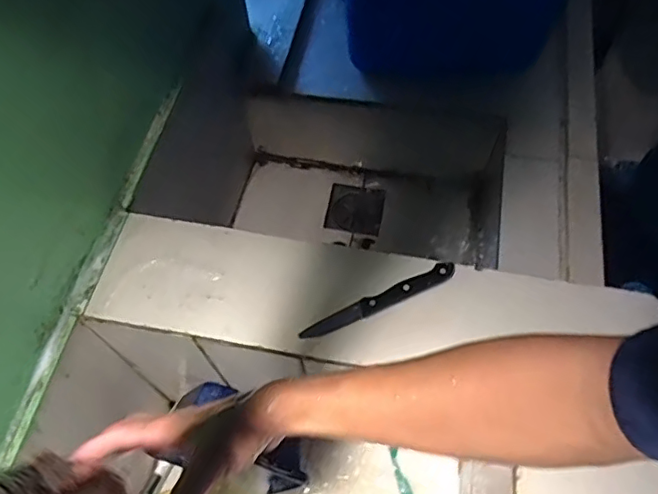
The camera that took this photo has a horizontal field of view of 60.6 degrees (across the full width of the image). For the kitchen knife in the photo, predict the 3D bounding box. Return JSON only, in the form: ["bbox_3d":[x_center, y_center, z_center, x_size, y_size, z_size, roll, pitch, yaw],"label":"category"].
[{"bbox_3d":[0.054,0.057,0.592,0.176,0.014,0.020,-24,61,-11],"label":"kitchen knife"}]

